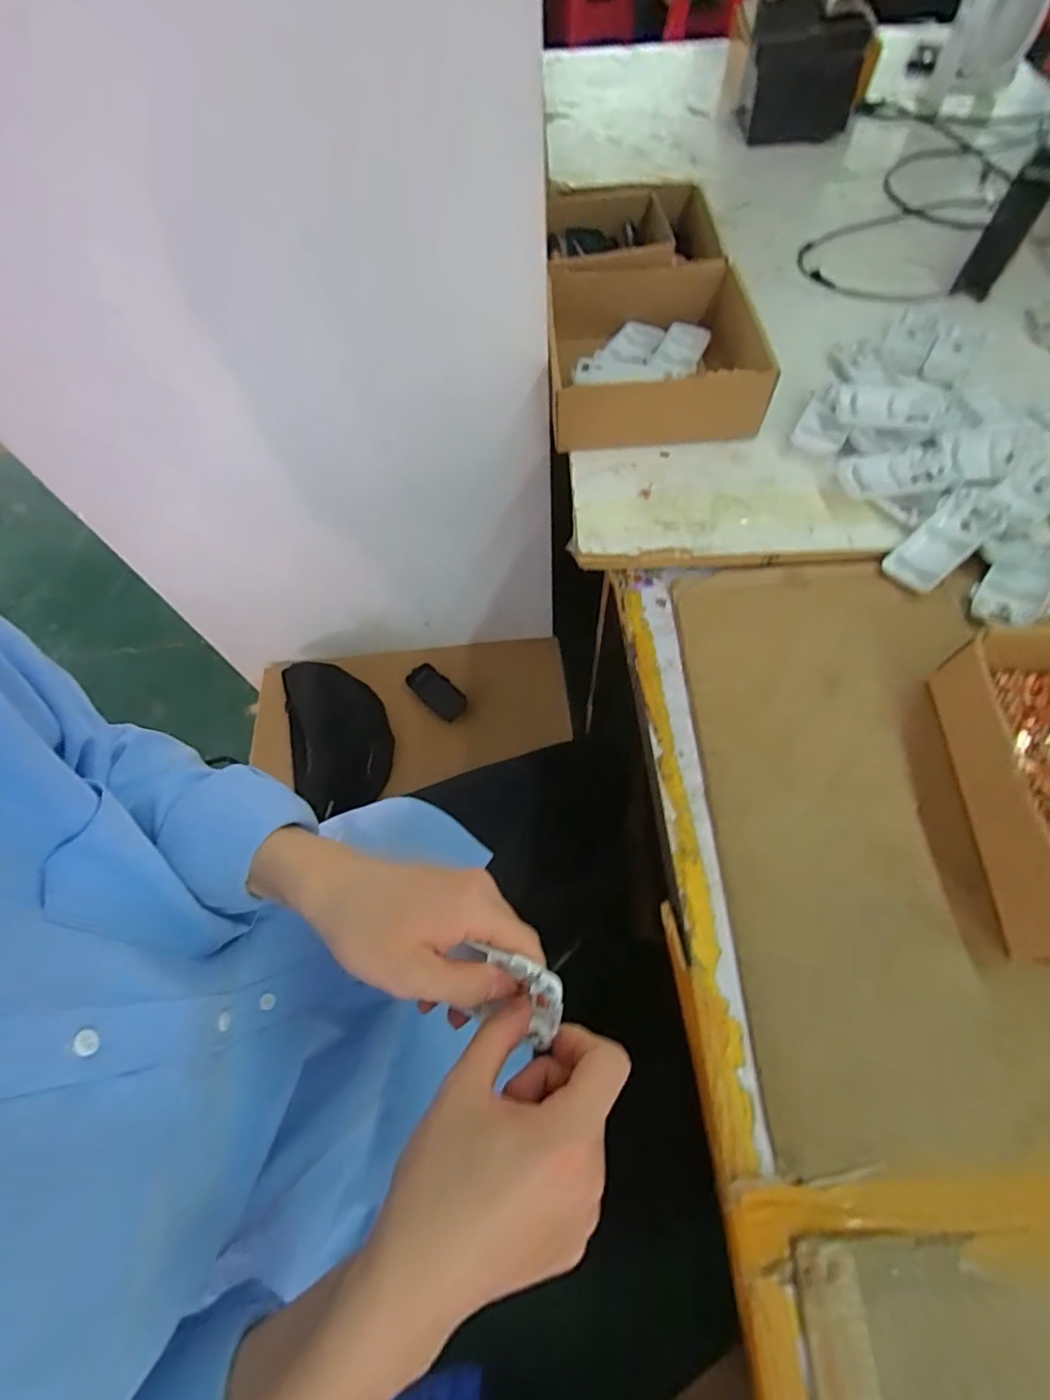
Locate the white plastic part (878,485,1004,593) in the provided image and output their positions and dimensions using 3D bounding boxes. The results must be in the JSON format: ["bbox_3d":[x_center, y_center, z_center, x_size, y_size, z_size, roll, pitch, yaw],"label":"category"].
[{"bbox_3d":[0.358,-0.138,0.477,0.102,0.019,0.045,-45,69,5],"label":"white plastic part"}]

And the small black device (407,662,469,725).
[{"bbox_3d":[-0.144,-0.015,0.917,0.104,0.036,0.054,41,73,21],"label":"small black device"}]

